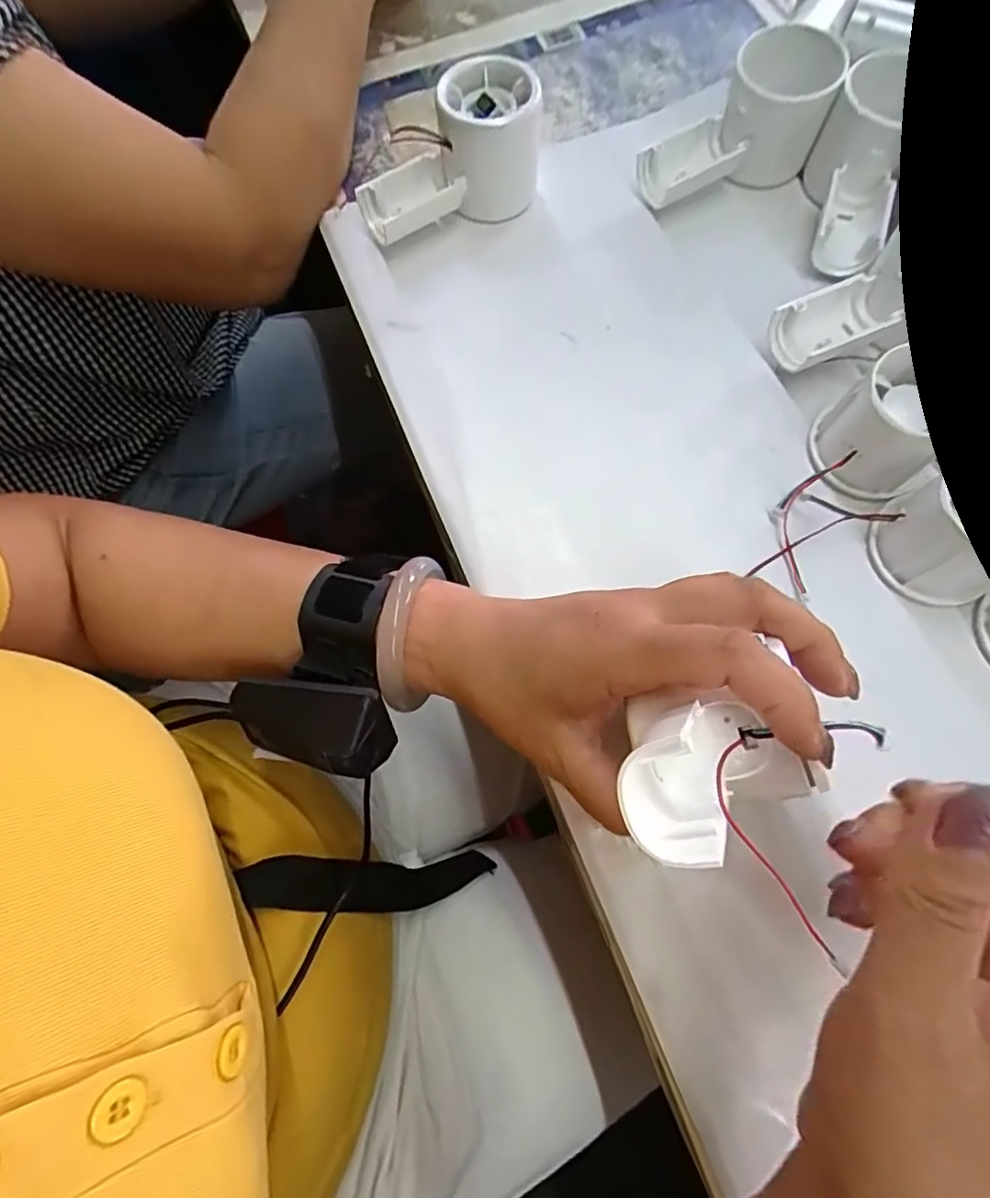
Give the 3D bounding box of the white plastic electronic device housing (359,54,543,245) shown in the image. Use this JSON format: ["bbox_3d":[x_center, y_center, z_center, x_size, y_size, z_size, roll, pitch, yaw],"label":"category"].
[{"bbox_3d":[-0.027,-0.254,0.340,0.114,0.057,0.052,-32,74,-9],"label":"white plastic electronic device housing"}]

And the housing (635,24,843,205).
[{"bbox_3d":[0.145,-0.284,0.348,0.118,0.052,0.058,-19,72,-5],"label":"housing"}]

